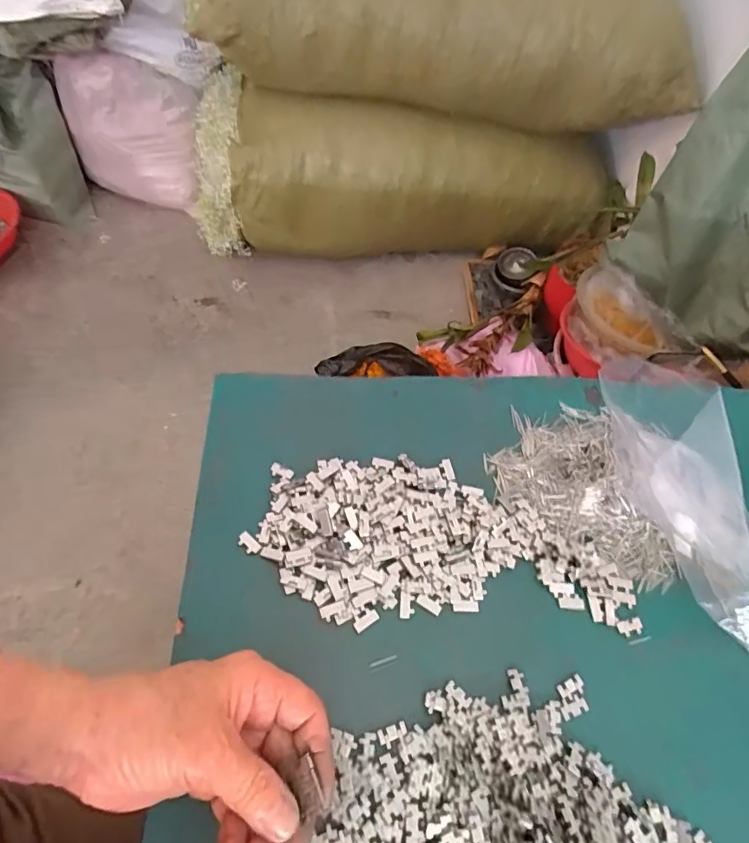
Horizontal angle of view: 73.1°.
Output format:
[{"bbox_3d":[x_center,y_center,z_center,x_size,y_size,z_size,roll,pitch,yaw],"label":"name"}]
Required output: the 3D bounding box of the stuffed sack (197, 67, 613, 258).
[{"bbox_3d":[0.047,-0.669,1.416,1.105,0.366,0.324,0,58,-6],"label":"stuffed sack"}]

